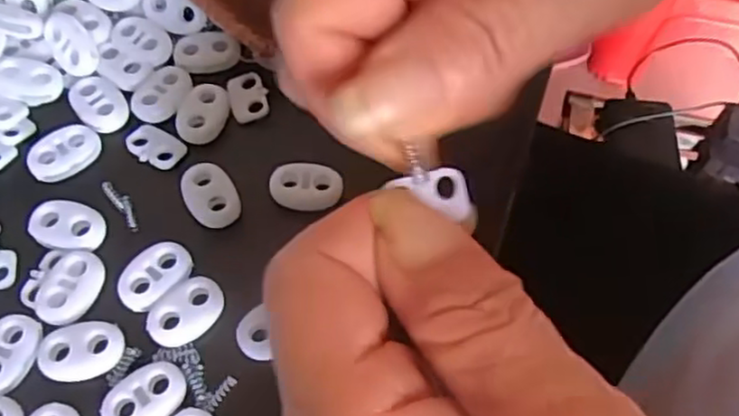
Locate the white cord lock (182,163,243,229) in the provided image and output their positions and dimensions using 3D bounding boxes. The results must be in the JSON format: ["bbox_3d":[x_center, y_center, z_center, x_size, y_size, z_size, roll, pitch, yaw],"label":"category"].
[{"bbox_3d":[-0.050,-0.004,0.219,0.015,0.004,0.023,-28,66,-17],"label":"white cord lock"}]

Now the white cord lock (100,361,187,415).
[{"bbox_3d":[-0.060,0.050,0.188,0.022,0.004,0.016,-28,66,-17],"label":"white cord lock"}]

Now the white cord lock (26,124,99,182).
[{"bbox_3d":[-0.098,-0.018,0.225,0.023,0.004,0.016,-38,69,-21],"label":"white cord lock"}]

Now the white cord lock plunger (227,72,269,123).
[{"bbox_3d":[-0.041,-0.038,0.239,0.013,0.004,0.018,-11,62,-8],"label":"white cord lock plunger"}]

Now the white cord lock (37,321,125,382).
[{"bbox_3d":[-0.080,0.038,0.193,0.022,0.004,0.015,-10,62,-8],"label":"white cord lock"}]

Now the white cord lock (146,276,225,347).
[{"bbox_3d":[-0.052,0.029,0.201,0.015,0.004,0.022,38,66,17],"label":"white cord lock"}]

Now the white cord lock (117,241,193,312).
[{"bbox_3d":[-0.063,0.019,0.206,0.016,0.004,0.022,40,66,18],"label":"white cord lock"}]

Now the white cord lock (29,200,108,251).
[{"bbox_3d":[-0.091,0.005,0.213,0.023,0.004,0.015,12,61,4],"label":"white cord lock"}]

